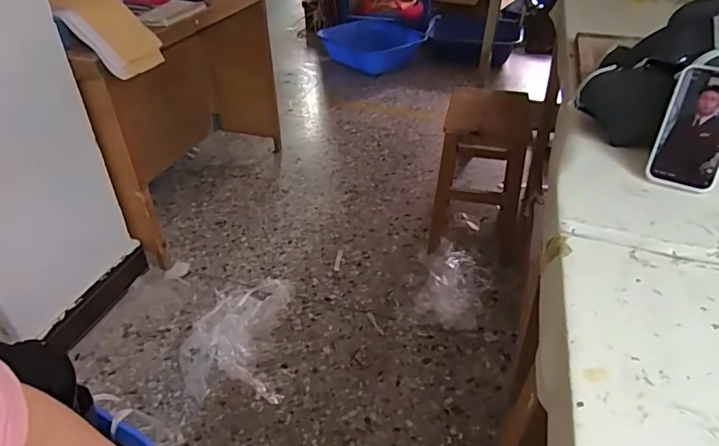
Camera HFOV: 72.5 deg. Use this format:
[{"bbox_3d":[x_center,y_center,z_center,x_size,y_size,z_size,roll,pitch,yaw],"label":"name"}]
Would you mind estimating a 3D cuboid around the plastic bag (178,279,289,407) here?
[{"bbox_3d":[-0.336,0.295,1.318,0.264,0.071,0.392,-4,37,-1],"label":"plastic bag"}]

